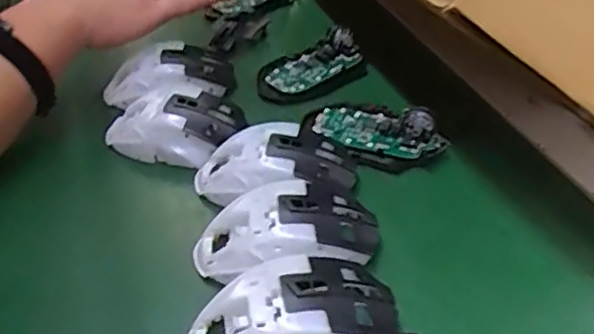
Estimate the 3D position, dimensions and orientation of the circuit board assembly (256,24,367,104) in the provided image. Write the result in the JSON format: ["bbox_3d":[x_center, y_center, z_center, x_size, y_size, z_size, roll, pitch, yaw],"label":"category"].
[{"bbox_3d":[0.013,-0.093,0.535,0.100,0.024,0.056,-28,40,-23],"label":"circuit board assembly"}]

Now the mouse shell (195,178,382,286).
[{"bbox_3d":[-0.006,0.038,0.377,0.111,0.030,0.062,-16,37,-9],"label":"mouse shell"}]

